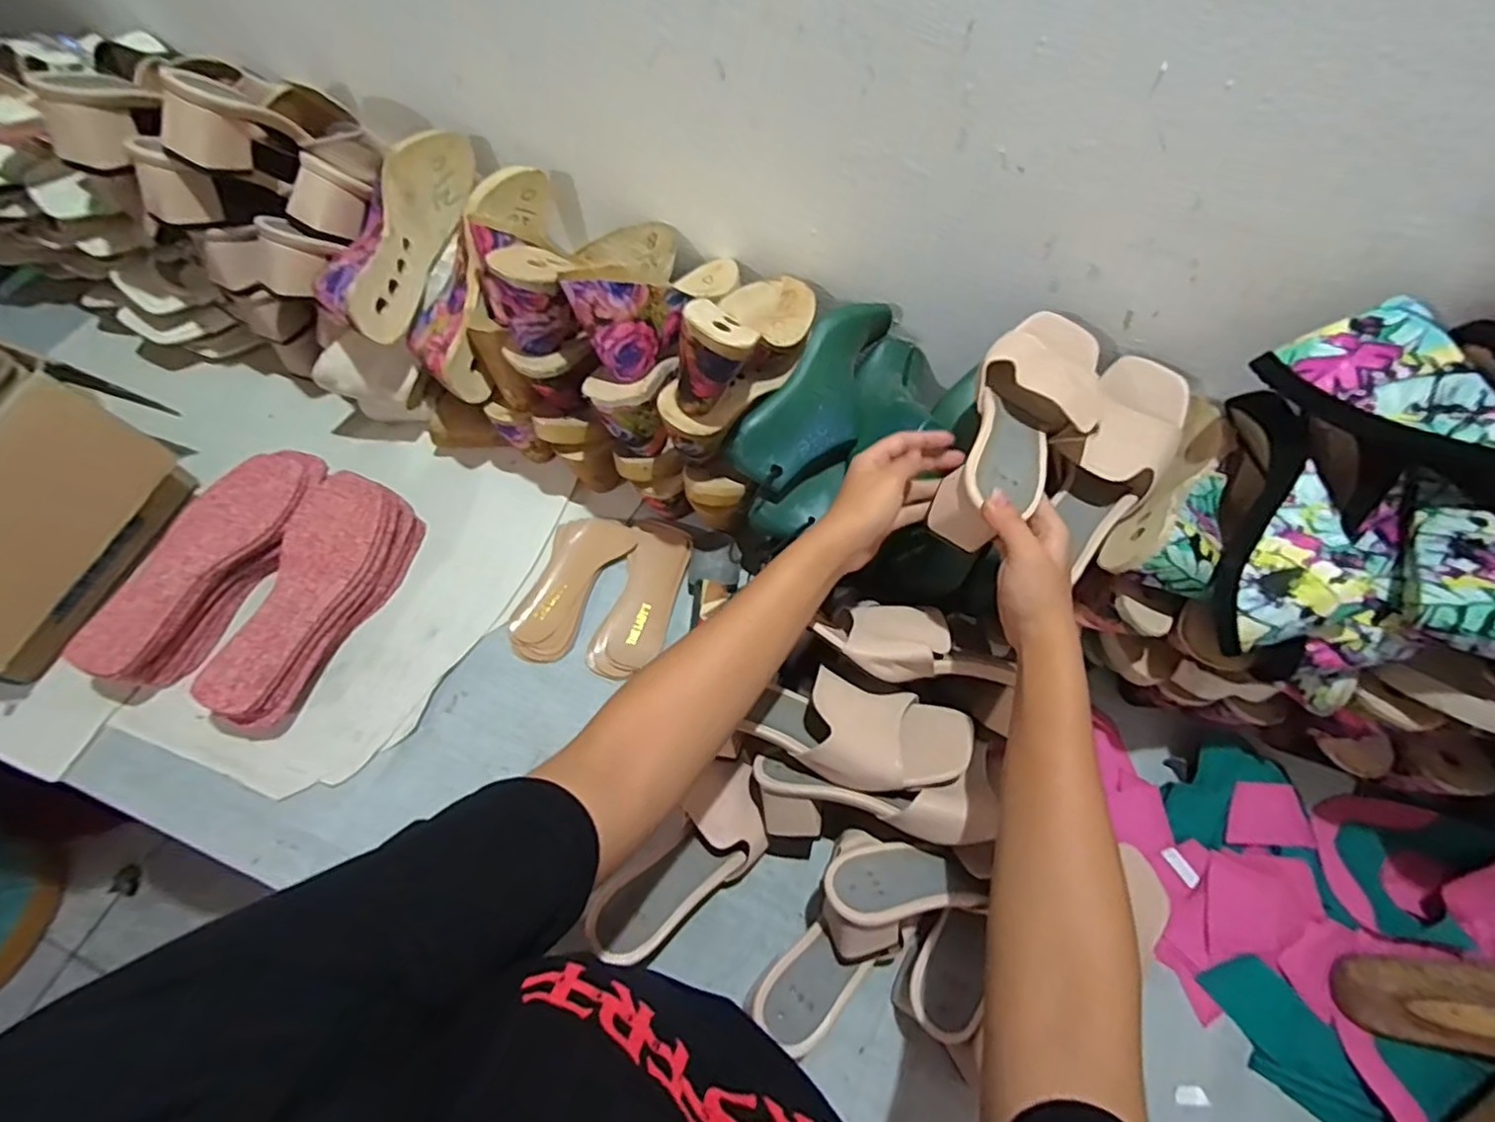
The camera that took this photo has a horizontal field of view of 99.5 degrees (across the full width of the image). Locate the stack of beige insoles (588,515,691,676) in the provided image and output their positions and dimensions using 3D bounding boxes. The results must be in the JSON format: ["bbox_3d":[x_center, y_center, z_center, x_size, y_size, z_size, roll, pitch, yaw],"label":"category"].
[{"bbox_3d":[-0.110,0.037,0.668,0.069,0.014,0.176,13,65,4],"label":"stack of beige insoles"}]

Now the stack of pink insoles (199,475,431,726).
[{"bbox_3d":[-0.417,0.036,0.616,0.091,0.074,0.246,12,65,3],"label":"stack of pink insoles"}]

